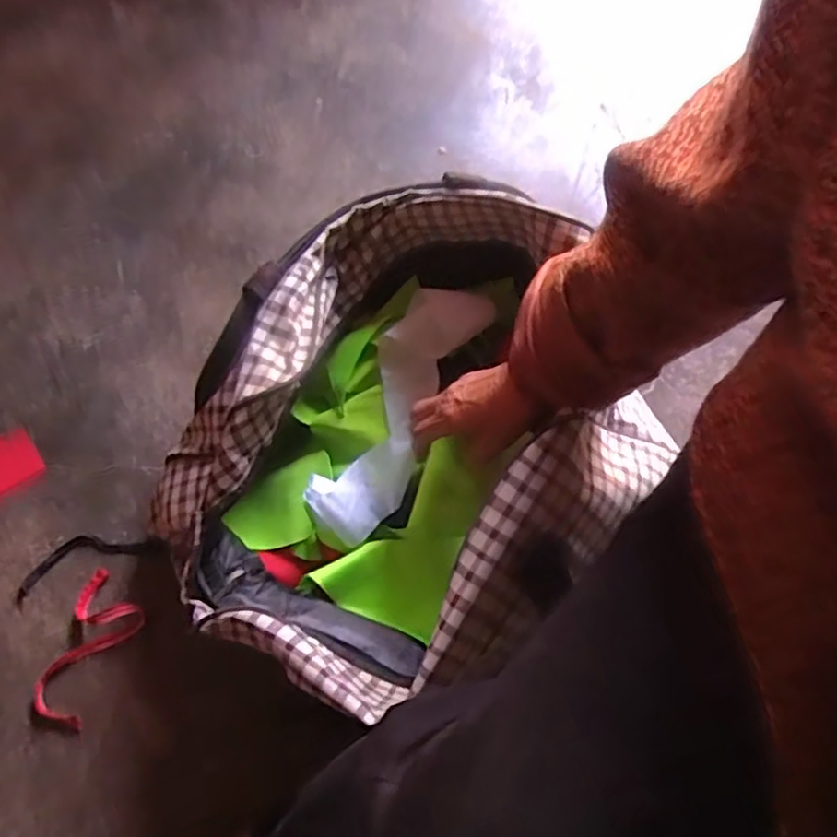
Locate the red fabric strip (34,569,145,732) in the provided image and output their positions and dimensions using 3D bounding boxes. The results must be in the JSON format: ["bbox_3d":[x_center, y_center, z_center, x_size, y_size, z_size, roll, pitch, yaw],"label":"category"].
[{"bbox_3d":[-0.311,0.218,0.656,0.067,0.016,0.131,21,70,6],"label":"red fabric strip"}]

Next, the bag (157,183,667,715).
[{"bbox_3d":[-0.007,0.015,0.599,0.340,0.208,0.408,40,73,12],"label":"bag"}]

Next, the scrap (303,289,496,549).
[{"bbox_3d":[-0.018,-0.010,0.651,0.080,0.047,0.258,23,78,7],"label":"scrap"}]

